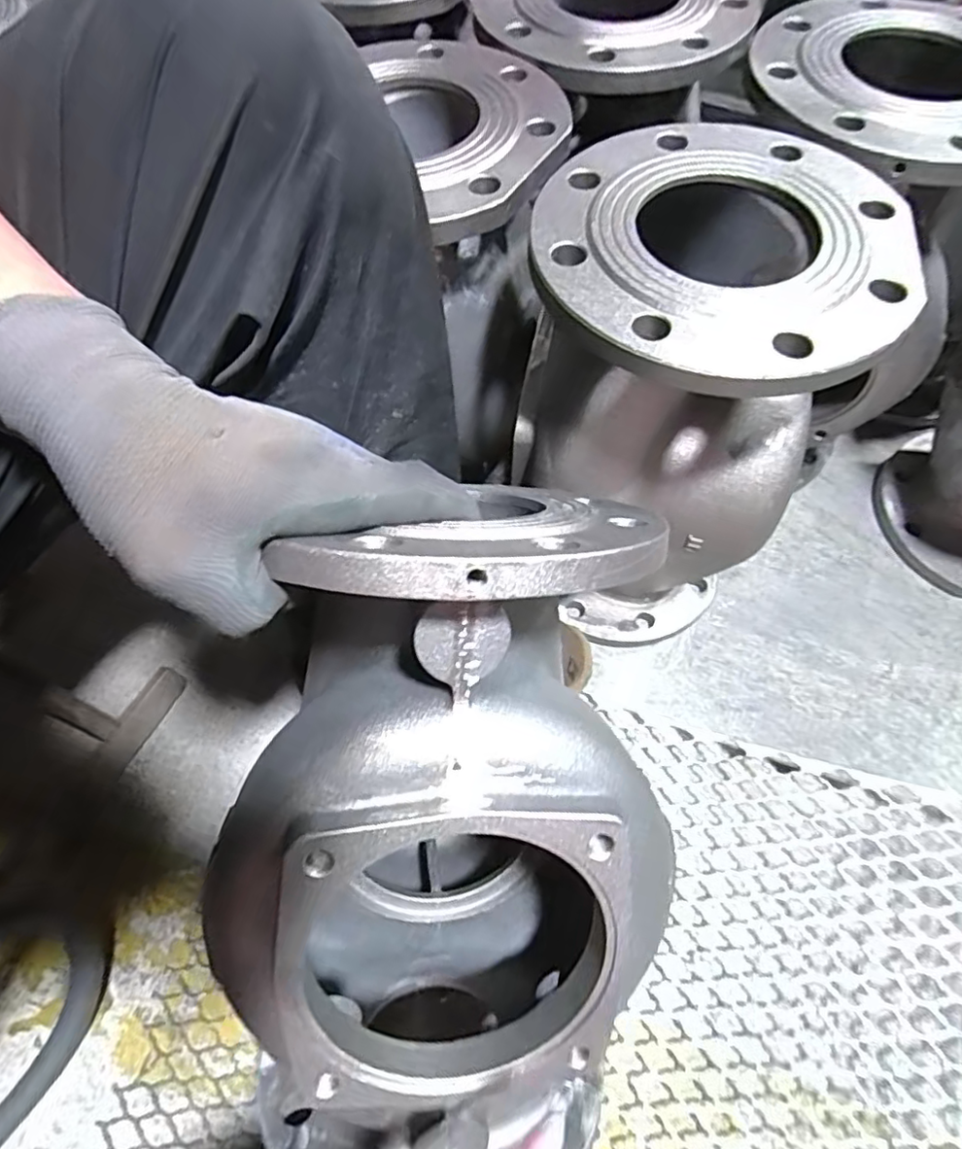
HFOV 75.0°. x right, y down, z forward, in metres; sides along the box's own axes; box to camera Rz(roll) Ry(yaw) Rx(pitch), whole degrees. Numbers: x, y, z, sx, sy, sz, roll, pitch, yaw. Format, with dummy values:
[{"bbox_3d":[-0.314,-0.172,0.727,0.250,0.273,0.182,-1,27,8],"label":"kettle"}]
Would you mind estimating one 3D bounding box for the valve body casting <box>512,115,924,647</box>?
[{"bbox_3d":[0.137,-0.108,0.510,0.202,0.371,0.209,7,64,6],"label":"valve body casting"}]

